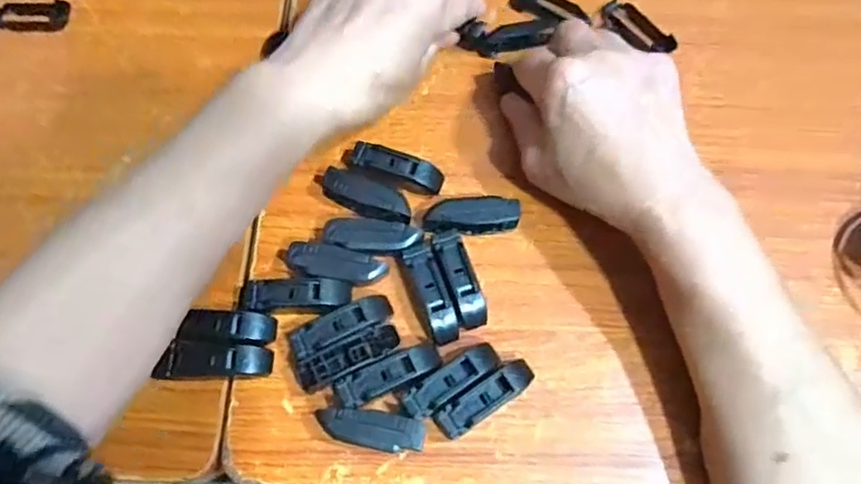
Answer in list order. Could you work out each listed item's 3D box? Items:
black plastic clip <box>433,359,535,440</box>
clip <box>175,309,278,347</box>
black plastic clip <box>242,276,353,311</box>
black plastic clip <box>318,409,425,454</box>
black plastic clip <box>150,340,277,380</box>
[{"bbox_3d":[0.029,0.081,0.309,0.056,0.016,0.017,-32,72,-12],"label":"black plastic clip"},{"bbox_3d":[-0.107,0.046,0.320,0.047,0.010,0.018,4,68,2],"label":"clip"},{"bbox_3d":[-0.073,0.029,0.327,0.059,0.016,0.018,-1,68,-1],"label":"black plastic clip"},{"bbox_3d":[-0.030,0.095,0.302,0.053,0.018,0.018,12,69,4],"label":"black plastic clip"},{"bbox_3d":[-0.113,0.062,0.315,0.057,0.012,0.019,-2,68,-1],"label":"black plastic clip"}]

